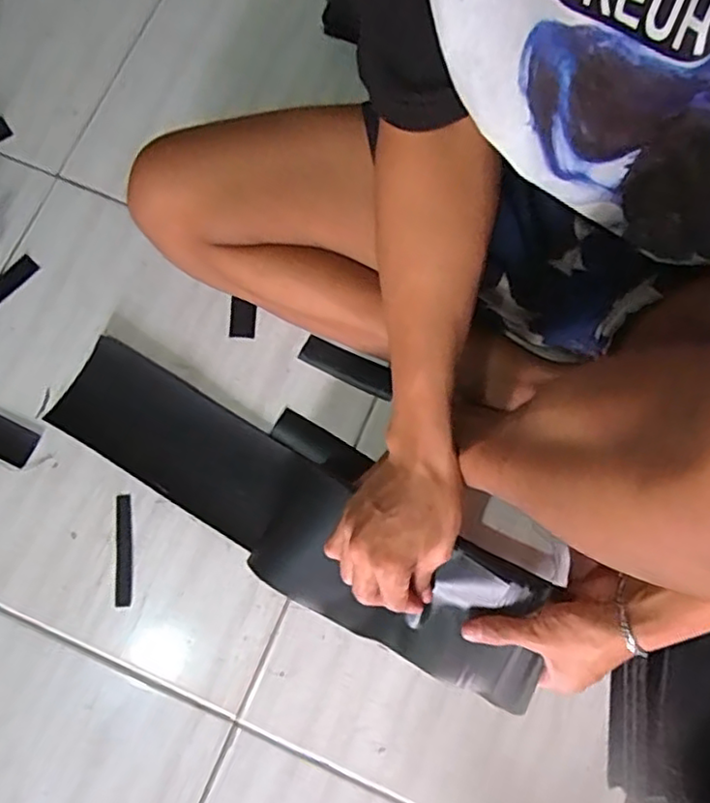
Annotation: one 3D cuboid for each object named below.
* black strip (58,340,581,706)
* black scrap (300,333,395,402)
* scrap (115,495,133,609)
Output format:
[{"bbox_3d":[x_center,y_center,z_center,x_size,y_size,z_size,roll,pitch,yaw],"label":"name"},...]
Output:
[{"bbox_3d":[-0.063,0.091,0.553,0.479,0.050,0.109,29,80,18],"label":"black strip"},{"bbox_3d":[-0.008,-0.034,0.610,0.092,0.004,0.030,24,80,5],"label":"black scrap"},{"bbox_3d":[-0.213,0.136,0.578,0.015,0.004,0.099,-4,79,0],"label":"scrap"}]

